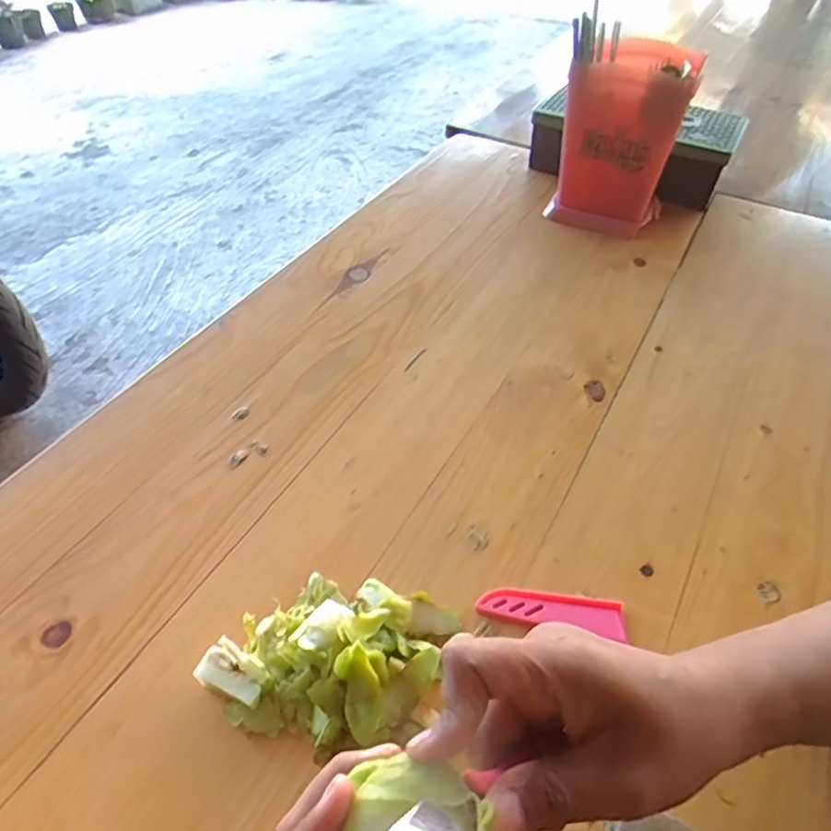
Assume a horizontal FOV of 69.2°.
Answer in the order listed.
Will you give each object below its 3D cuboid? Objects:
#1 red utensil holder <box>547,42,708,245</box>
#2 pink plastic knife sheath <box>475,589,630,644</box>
[{"bbox_3d":[0.222,-0.300,0.651,0.113,0.175,0.089,25,51,20],"label":"red utensil holder"},{"bbox_3d":[0.084,0.122,0.374,0.089,0.007,0.022,7,48,4],"label":"pink plastic knife sheath"}]

